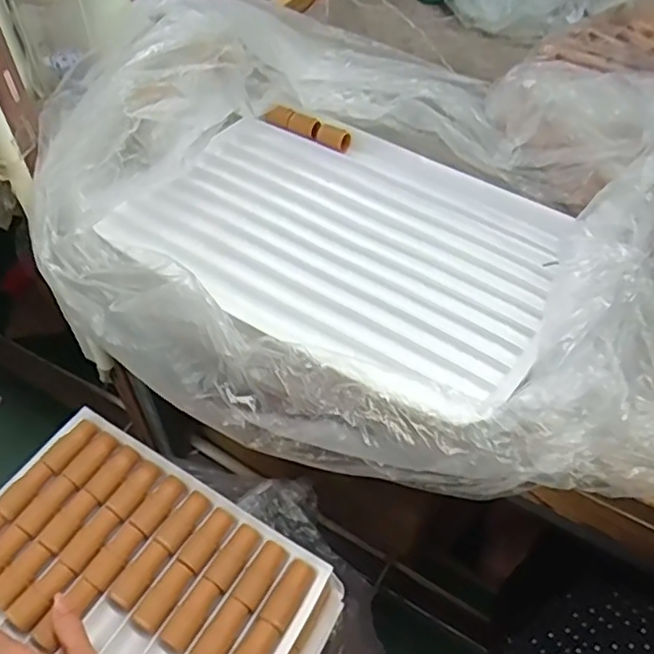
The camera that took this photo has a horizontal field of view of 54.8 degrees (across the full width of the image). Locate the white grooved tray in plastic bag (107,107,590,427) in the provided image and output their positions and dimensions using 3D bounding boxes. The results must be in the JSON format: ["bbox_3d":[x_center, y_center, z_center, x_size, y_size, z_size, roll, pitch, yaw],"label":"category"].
[{"bbox_3d":[0.010,-0.090,0.619,0.411,0.030,0.328,24,46,18],"label":"white grooved tray in plastic bag"}]

